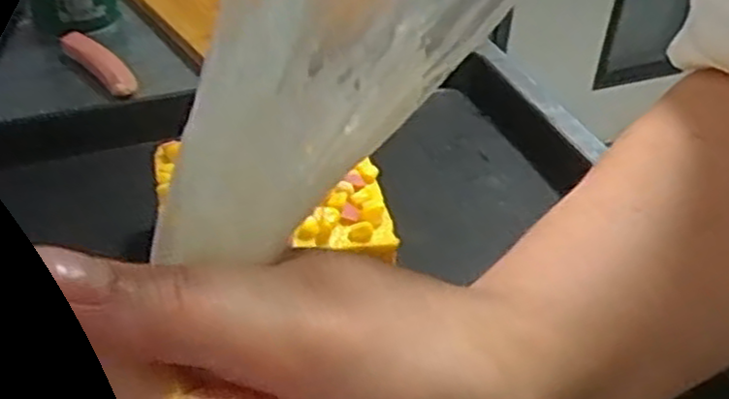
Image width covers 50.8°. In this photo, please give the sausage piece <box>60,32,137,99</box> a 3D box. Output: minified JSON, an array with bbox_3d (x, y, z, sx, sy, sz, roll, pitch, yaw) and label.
[{"bbox_3d":[-0.201,-0.104,0.584,0.082,0.019,0.025,32,47,30],"label":"sausage piece"}]

